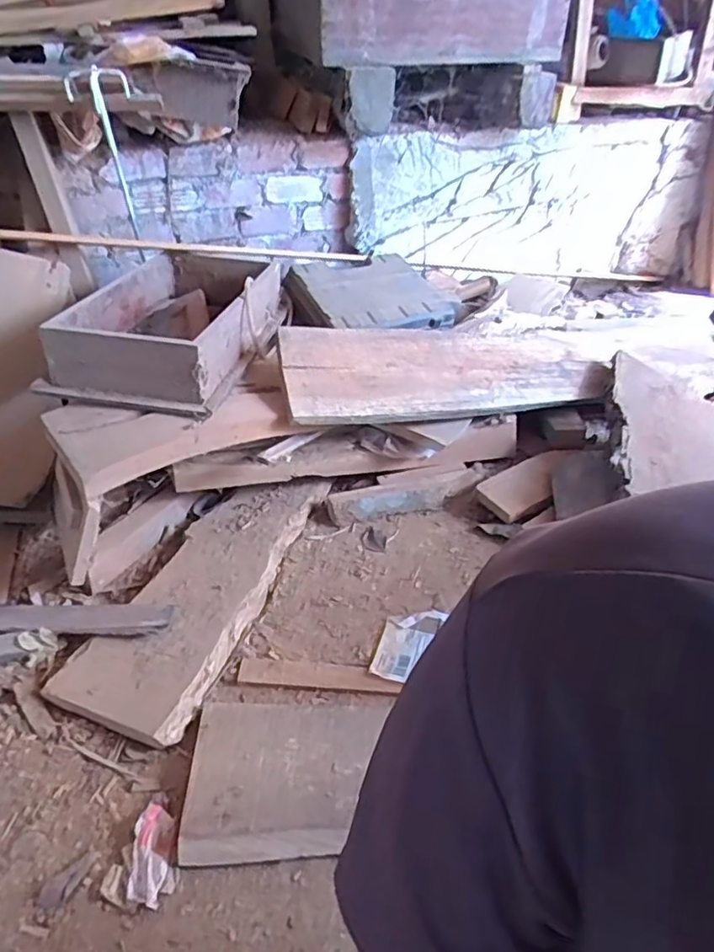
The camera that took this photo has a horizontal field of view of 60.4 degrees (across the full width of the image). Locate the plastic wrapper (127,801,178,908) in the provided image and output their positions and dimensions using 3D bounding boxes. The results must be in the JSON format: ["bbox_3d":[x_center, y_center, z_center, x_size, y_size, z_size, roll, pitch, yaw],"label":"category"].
[{"bbox_3d":[-0.247,0.461,0.754,0.053,0.016,0.111,-6,35,-4],"label":"plastic wrapper"}]

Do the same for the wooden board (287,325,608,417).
[{"bbox_3d":[0.206,-0.236,1.315,0.753,0.032,0.243,-7,62,-26],"label":"wooden board"}]

